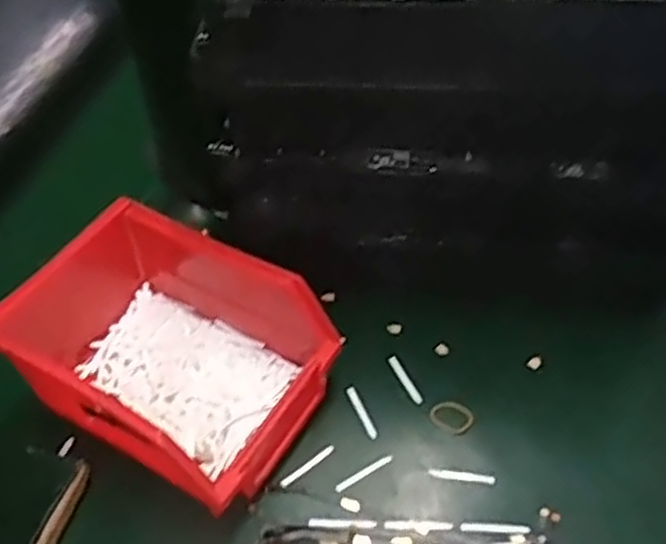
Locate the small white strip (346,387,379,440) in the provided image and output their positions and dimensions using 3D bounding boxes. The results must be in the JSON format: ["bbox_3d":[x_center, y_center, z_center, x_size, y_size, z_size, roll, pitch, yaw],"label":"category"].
[{"bbox_3d":[0.016,0.073,0.394,0.005,0.004,0.033,-20,52,-13],"label":"small white strip"}]

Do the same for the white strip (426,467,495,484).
[{"bbox_3d":[0.064,0.101,0.370,0.032,0.004,0.005,7,52,8],"label":"white strip"}]

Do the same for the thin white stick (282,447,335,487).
[{"bbox_3d":[-0.013,0.097,0.375,0.032,0.004,0.005,-33,56,-23],"label":"thin white stick"}]

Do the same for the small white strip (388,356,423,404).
[{"bbox_3d":[0.040,0.058,0.409,0.005,0.004,0.032,-23,52,-16],"label":"small white strip"}]

